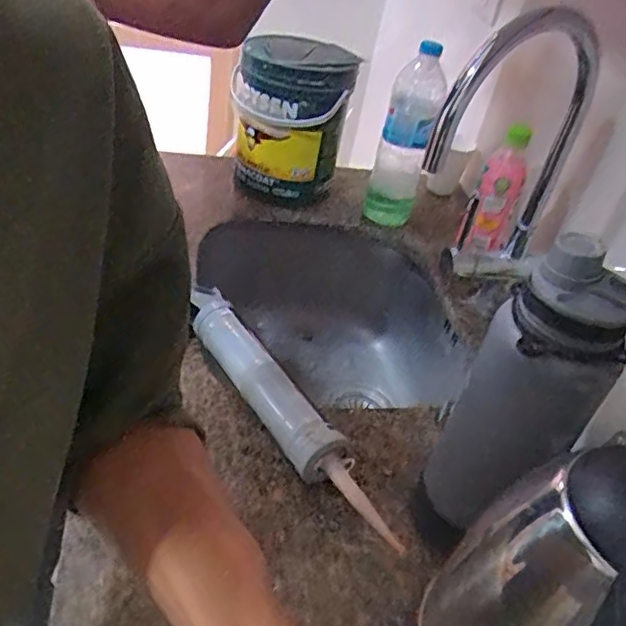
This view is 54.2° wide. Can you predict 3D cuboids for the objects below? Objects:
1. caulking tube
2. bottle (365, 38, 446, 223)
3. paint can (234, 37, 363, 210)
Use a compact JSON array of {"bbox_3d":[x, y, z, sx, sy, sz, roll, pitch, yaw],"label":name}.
[{"bbox_3d":[-0.030,0.095,0.612,0.051,0.053,0.351,-18,47,-32],"label":"caulking tube"},{"bbox_3d":[0.141,-0.263,0.941,0.078,0.260,0.087,17,38,6],"label":"bottle"},{"bbox_3d":[-0.040,-0.310,0.988,0.184,0.213,0.168,7,38,-6],"label":"paint can"}]

